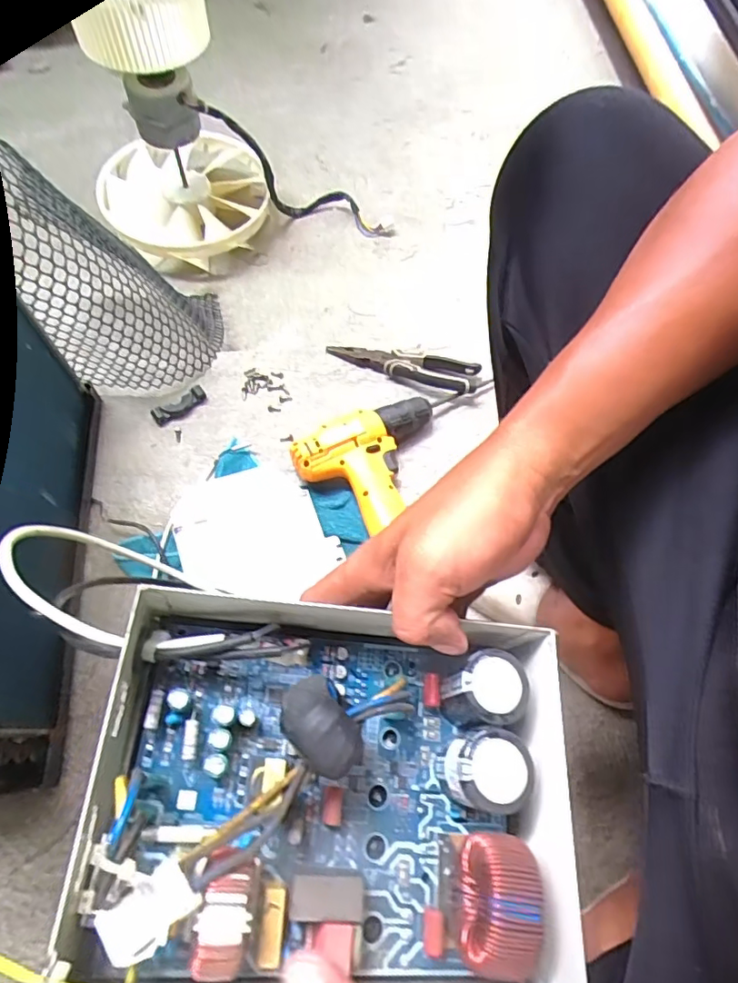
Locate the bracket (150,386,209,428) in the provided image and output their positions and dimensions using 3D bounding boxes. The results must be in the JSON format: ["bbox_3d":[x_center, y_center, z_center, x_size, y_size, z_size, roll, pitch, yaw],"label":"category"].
[{"bbox_3d":[-0.241,-0.109,0.704,0.070,0.018,0.022,-31,70,-14],"label":"bracket"}]

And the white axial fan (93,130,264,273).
[{"bbox_3d":[-0.316,-0.508,0.961,0.268,0.067,0.273,0,68,-1],"label":"white axial fan"}]

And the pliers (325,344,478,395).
[{"bbox_3d":[0.045,-0.172,0.725,0.195,0.023,0.047,18,67,7],"label":"pliers"}]

